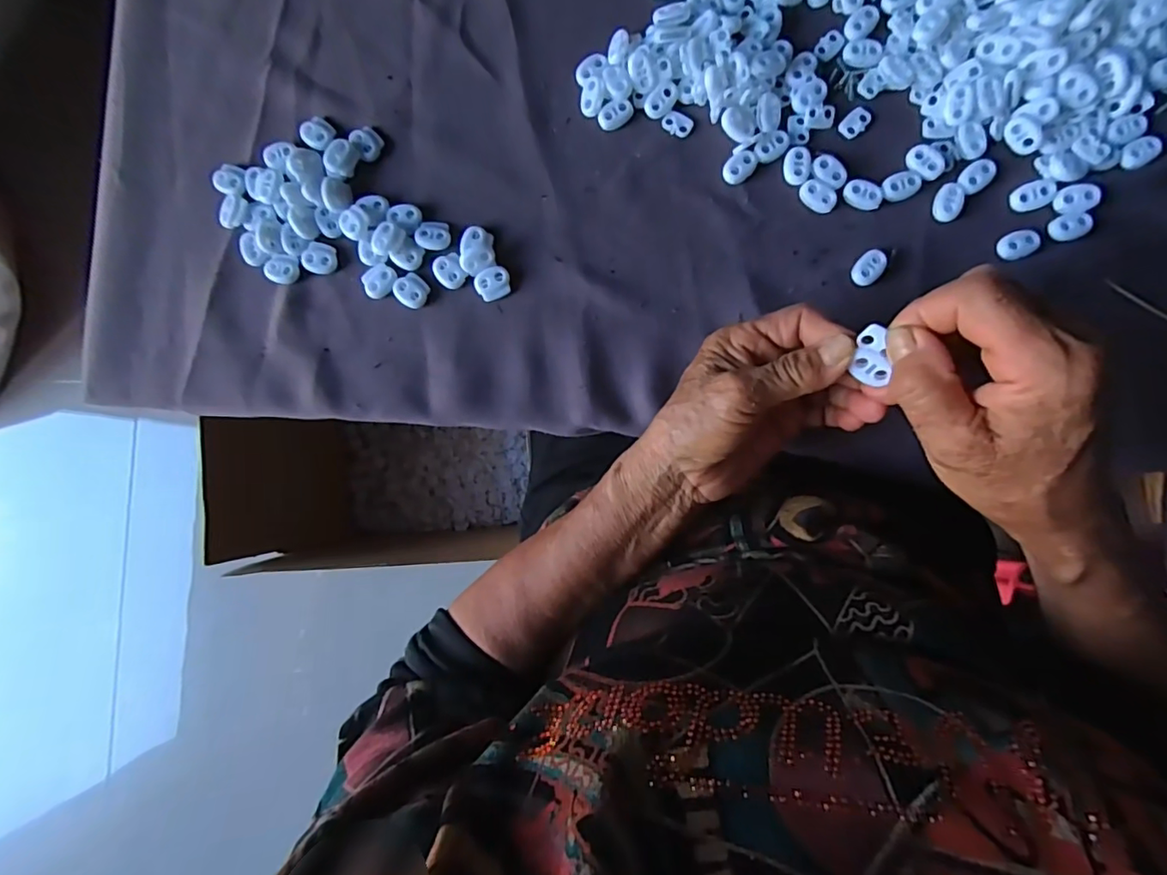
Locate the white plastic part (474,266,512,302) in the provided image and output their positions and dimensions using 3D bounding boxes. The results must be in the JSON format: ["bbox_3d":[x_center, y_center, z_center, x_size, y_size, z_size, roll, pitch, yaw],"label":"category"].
[{"bbox_3d":[-0.056,-0.095,0.338,0.022,0.006,0.017,-24,84,2],"label":"white plastic part"}]

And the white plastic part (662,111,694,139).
[{"bbox_3d":[0.058,-0.193,0.336,0.020,0.004,0.013,23,88,5],"label":"white plastic part"}]

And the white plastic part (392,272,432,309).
[{"bbox_3d":[-0.108,-0.092,0.340,0.021,0.004,0.019,41,89,6],"label":"white plastic part"}]

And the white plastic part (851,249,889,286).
[{"bbox_3d":[0.169,-0.101,0.323,0.015,0.006,0.023,39,89,6],"label":"white plastic part"}]

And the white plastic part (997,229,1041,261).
[{"bbox_3d":[0.252,-0.112,0.313,0.022,0.004,0.016,-22,84,2],"label":"white plastic part"}]

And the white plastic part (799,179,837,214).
[{"bbox_3d":[0.140,-0.144,0.326,0.023,0.004,0.014,36,89,6],"label":"white plastic part"}]

